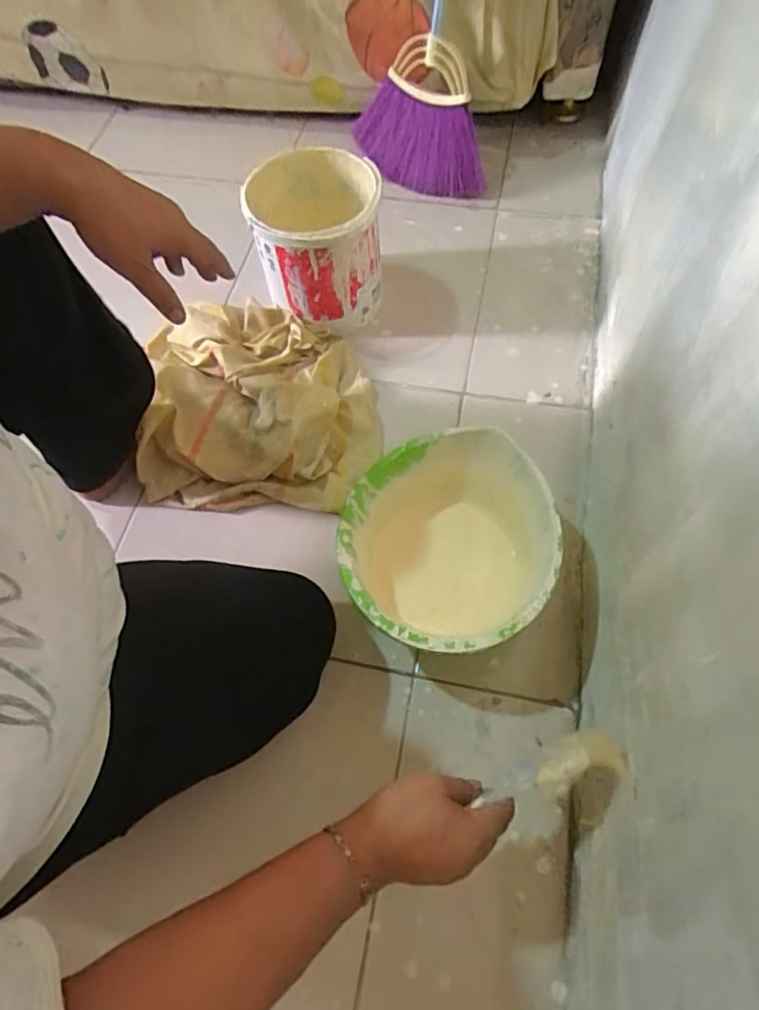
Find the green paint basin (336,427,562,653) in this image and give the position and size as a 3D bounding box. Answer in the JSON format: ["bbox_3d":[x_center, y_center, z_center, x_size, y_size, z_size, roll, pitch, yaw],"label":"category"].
[{"bbox_3d":[0.078,0.054,0.633,0.230,0.127,0.217,-1,65,3],"label":"green paint basin"}]

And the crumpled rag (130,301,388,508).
[{"bbox_3d":[-0.161,-0.157,0.785,0.327,0.076,0.339,2,65,4],"label":"crumpled rag"}]

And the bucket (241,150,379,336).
[{"bbox_3d":[-0.091,-0.373,0.826,0.184,0.188,0.187,-1,65,3],"label":"bucket"}]

